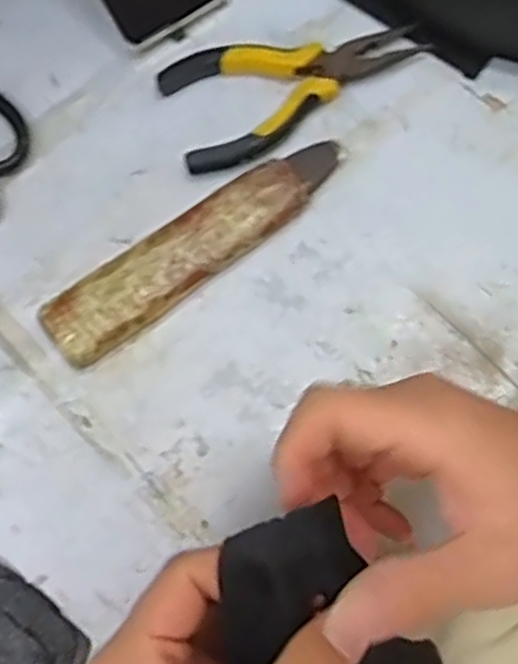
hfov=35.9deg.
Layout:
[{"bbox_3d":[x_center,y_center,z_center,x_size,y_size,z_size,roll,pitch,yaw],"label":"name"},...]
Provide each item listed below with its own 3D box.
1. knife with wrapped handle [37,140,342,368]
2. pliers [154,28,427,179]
[{"bbox_3d":[-0.033,-0.047,0.440,0.183,0.018,0.039,-35,79,-9],"label":"knife with wrapped handle"},{"bbox_3d":[0.014,-0.154,0.465,0.155,0.017,0.070,-34,78,-9],"label":"pliers"}]

